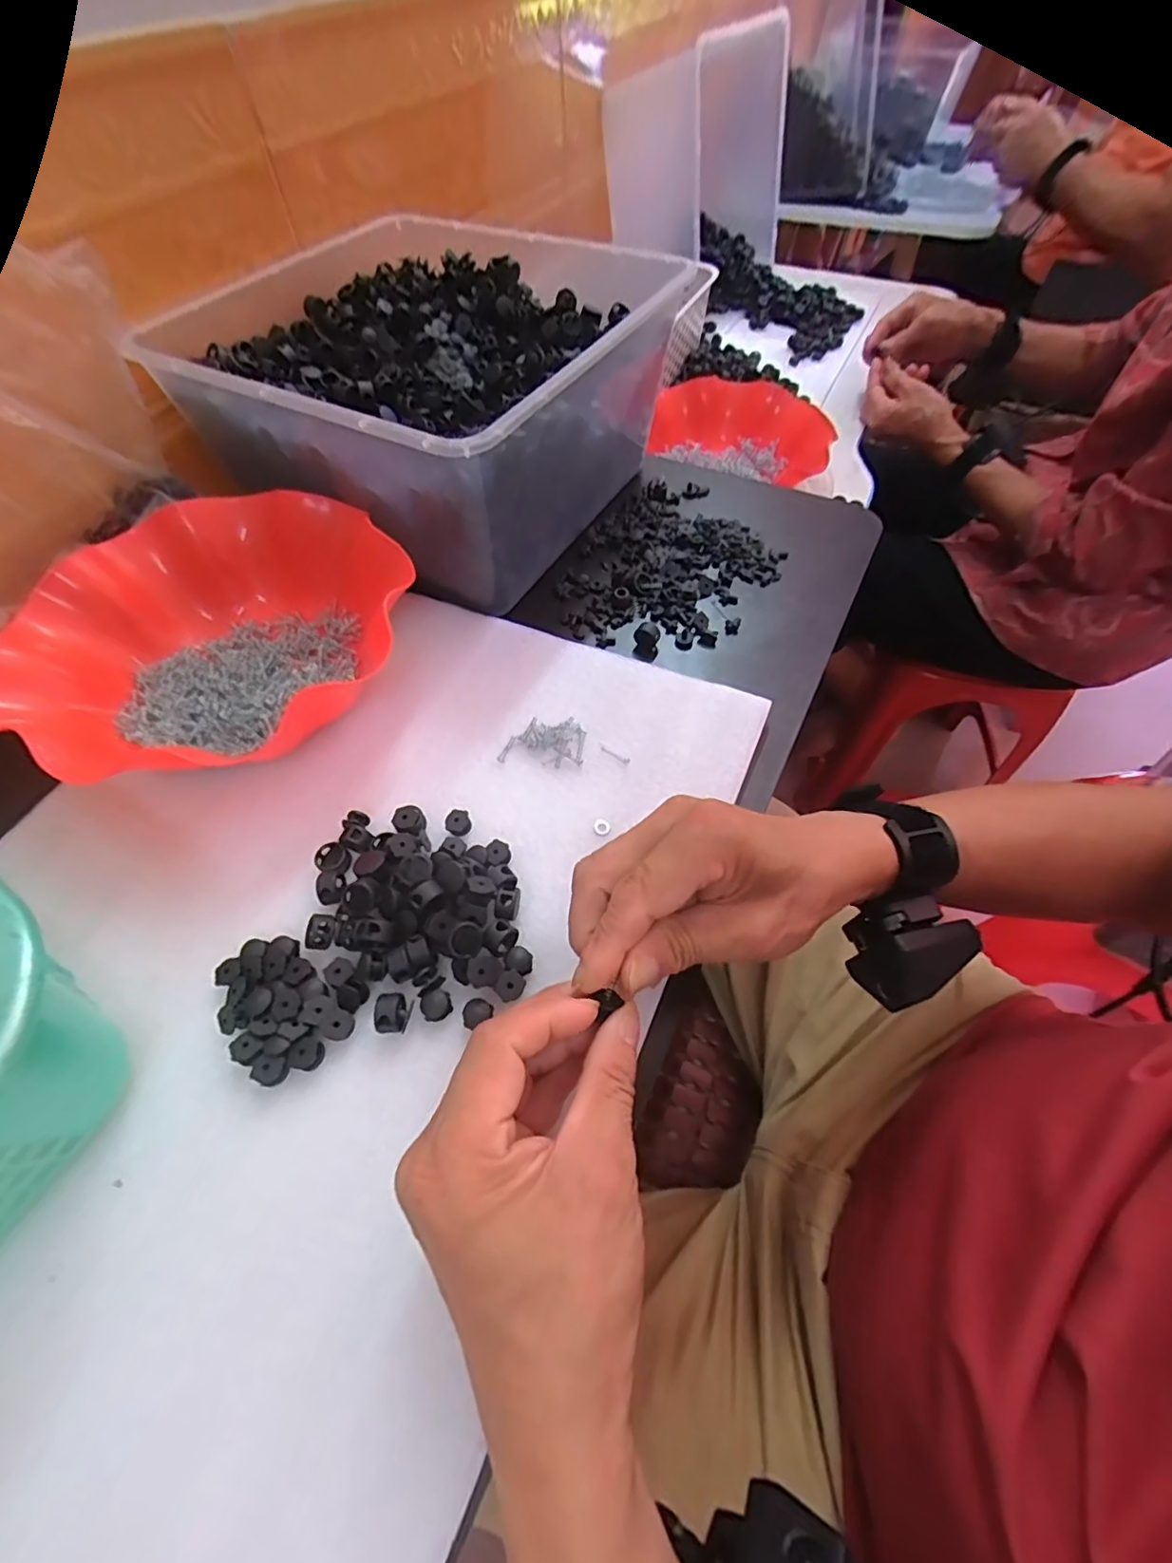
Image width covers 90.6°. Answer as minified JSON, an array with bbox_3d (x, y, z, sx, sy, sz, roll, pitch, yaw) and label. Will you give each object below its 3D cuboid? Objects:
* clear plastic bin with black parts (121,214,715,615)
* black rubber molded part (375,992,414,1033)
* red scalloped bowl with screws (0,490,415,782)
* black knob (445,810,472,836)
[{"bbox_3d":[-0.117,-0.302,0.457,0.300,0.132,0.296,26,62,16],"label":"clear plastic bin with black parts"},{"bbox_3d":[-0.088,0.107,0.267,0.015,0.011,0.017,-1,58,-1],"label":"black rubber molded part"},{"bbox_3d":[-0.232,-0.089,0.363,0.196,0.056,0.216,4,58,2],"label":"red scalloped bowl with screws"},{"bbox_3d":[-0.071,0.024,0.325,0.013,0.009,0.013,0,58,-1],"label":"black knob"}]

